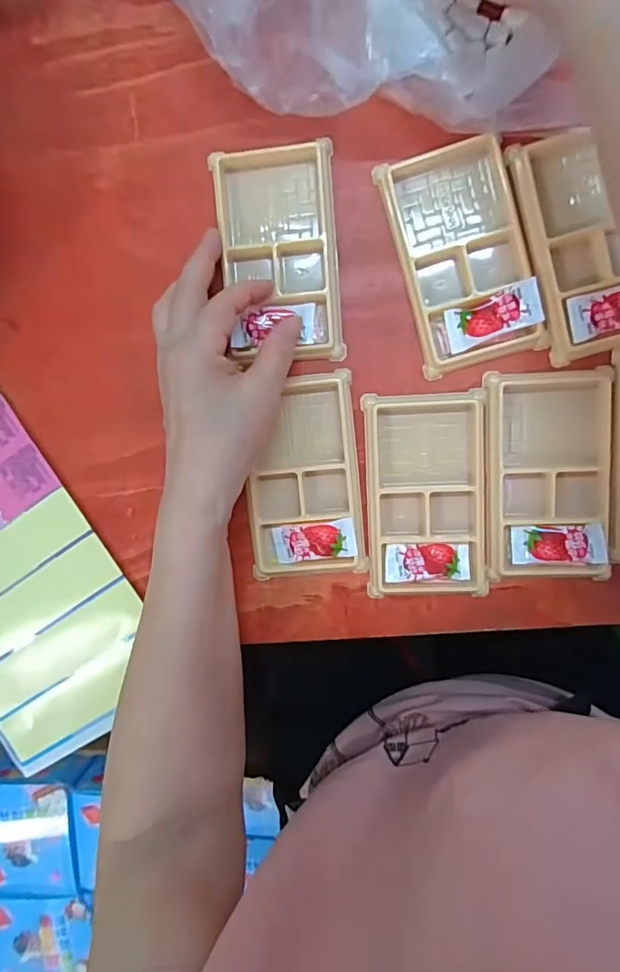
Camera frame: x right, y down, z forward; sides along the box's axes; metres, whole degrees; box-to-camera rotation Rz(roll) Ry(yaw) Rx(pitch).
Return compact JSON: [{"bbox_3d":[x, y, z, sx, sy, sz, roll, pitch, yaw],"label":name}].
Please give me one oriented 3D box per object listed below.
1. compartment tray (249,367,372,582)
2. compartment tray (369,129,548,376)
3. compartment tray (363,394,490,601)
[{"bbox_3d":[-0.004,-0.005,0.351,0.075,0.012,0.136,-5,95,6],"label":"compartment tray"},{"bbox_3d":[0.098,-0.146,0.326,0.077,0.009,0.134,-15,94,7],"label":"compartment tray"},{"bbox_3d":[0.079,0.007,0.344,0.079,0.012,0.134,-3,95,6],"label":"compartment tray"}]

